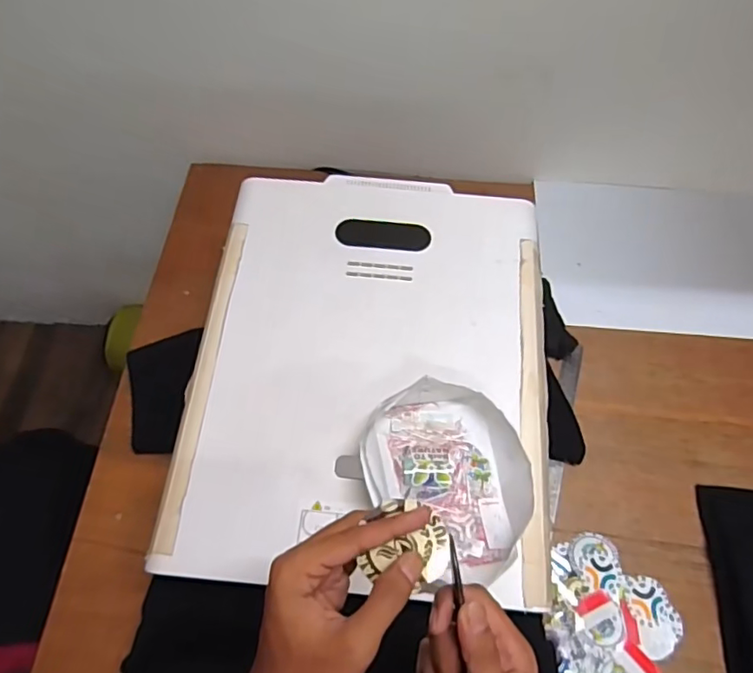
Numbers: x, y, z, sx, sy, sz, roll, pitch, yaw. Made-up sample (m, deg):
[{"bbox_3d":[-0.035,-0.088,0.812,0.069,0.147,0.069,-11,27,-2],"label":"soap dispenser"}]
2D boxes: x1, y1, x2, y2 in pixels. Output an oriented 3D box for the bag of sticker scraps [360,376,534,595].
[{"bbox_3d":[0.077,0.141,0.560,0.162,0.044,0.196,-26,67,-13],"label":"bag of sticker scraps"}]

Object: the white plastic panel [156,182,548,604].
[{"bbox_3d":[-0.004,0.018,0.648,0.400,0.013,0.501,5,64,1],"label":"white plastic panel"}]

